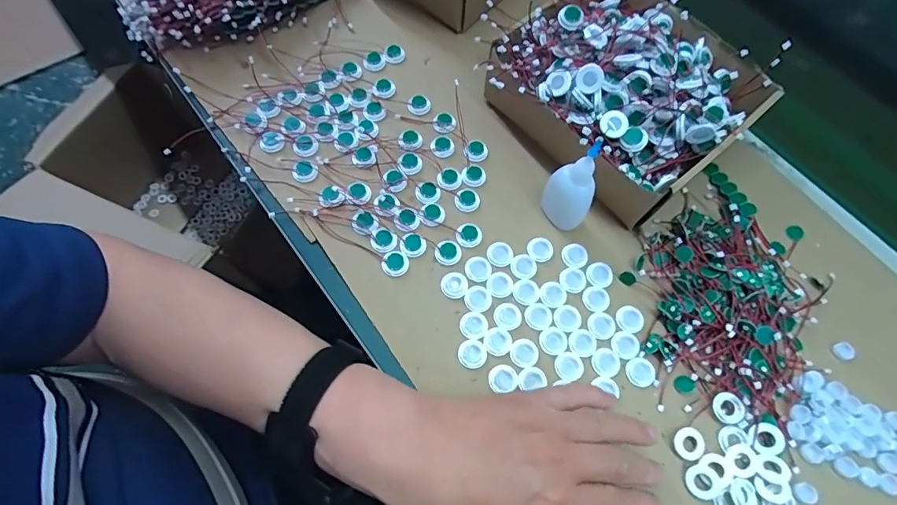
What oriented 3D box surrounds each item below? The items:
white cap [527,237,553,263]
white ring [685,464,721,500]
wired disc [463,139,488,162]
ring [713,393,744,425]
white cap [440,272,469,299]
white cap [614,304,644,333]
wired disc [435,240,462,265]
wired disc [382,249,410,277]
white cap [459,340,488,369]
[{"bbox_3d":[0.082,-0.003,0.411,0.024,0.004,0.022,0,67,-1],"label":"white cap"},{"bbox_3d":[0.188,0.169,0.338,0.023,0.004,0.023,0,67,-1],"label":"white ring"},{"bbox_3d":[0.026,-0.098,0.444,0.024,0.004,0.020,-30,71,-13],"label":"wired disc"},{"bbox_3d":[0.218,0.122,0.359,0.022,0.004,0.023,0,67,-1],"label":"ring"},{"bbox_3d":[0.005,0.028,0.394,0.022,0.004,0.022,0,67,-1],"label":"white cap"},{"bbox_3d":[0.154,0.056,0.388,0.024,0.004,0.022,0,67,-1],"label":"white cap"},{"bbox_3d":[0.000,0.000,0.403,0.022,0.004,0.023,0,67,-1],"label":"wired disc"},{"bbox_3d":[-0.046,0.010,0.397,0.023,0.005,0.023,0,67,-1],"label":"wired disc"},{"bbox_3d":[0.019,0.082,0.372,0.022,0.004,0.023,0,67,-1],"label":"white cap"}]

